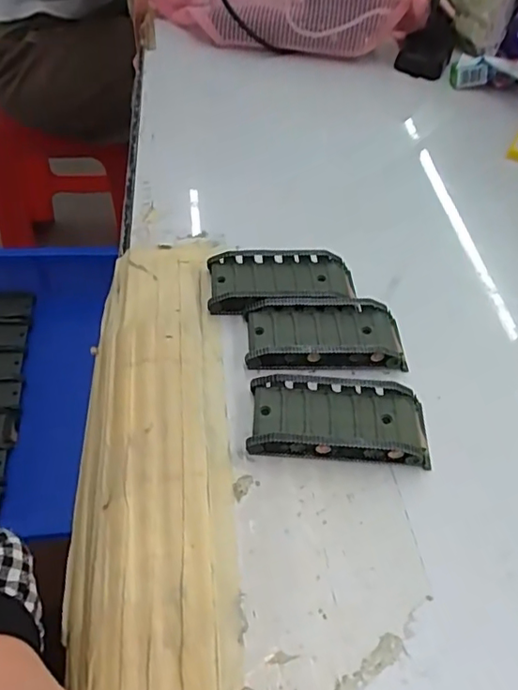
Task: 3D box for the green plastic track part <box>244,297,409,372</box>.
[{"bbox_3d":[0.041,-0.008,0.339,0.095,0.017,0.047,-1,51,-6],"label":"green plastic track part"}]

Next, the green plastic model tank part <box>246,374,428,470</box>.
[{"bbox_3d":[0.044,0.040,0.302,0.095,0.019,0.044,5,51,-1],"label":"green plastic model tank part"}]

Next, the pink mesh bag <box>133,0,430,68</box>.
[{"bbox_3d":[0.016,-0.375,0.594,0.303,0.105,0.102,4,51,-2],"label":"pink mesh bag"}]

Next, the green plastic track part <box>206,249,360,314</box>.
[{"bbox_3d":[0.017,-0.042,0.365,0.096,0.017,0.044,-1,52,-6],"label":"green plastic track part"}]

